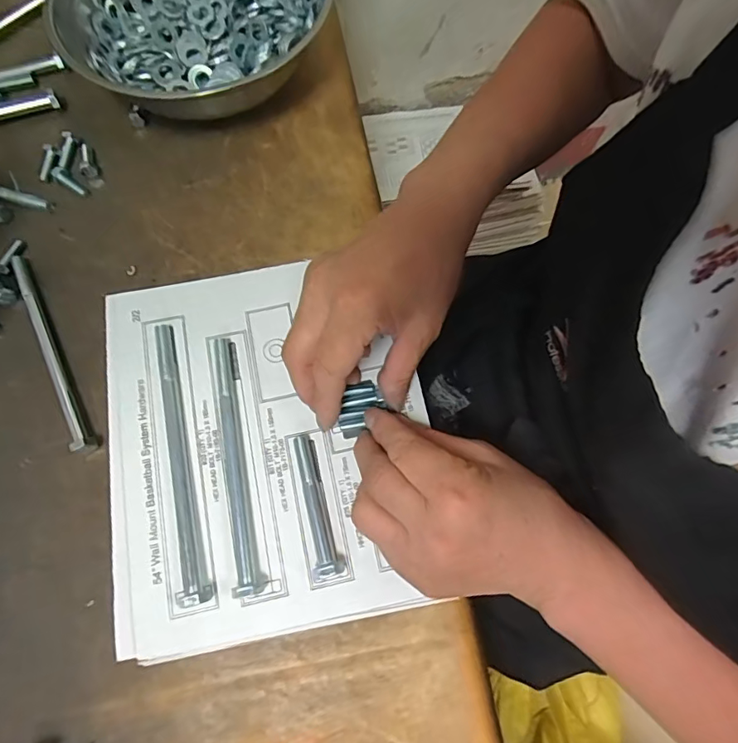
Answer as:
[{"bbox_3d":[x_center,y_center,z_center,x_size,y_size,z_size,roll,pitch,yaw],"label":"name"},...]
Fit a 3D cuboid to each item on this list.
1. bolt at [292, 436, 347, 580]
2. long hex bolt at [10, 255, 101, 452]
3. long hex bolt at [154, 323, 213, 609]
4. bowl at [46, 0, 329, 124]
[{"bbox_3d":[-0.030,0.078,0.279,0.017,0.012,0.081,-10,73,-2],"label":"bolt"},{"bbox_3d":[-0.231,-0.017,0.345,0.013,0.019,0.167,-29,75,-7],"label":"long hex bolt"},{"bbox_3d":[-0.118,0.050,0.289,0.018,0.012,0.169,-14,73,-3],"label":"long hex bolt"},{"bbox_3d":[-0.142,-0.298,0.405,0.210,0.063,0.215,0,73,1],"label":"bowl"}]

